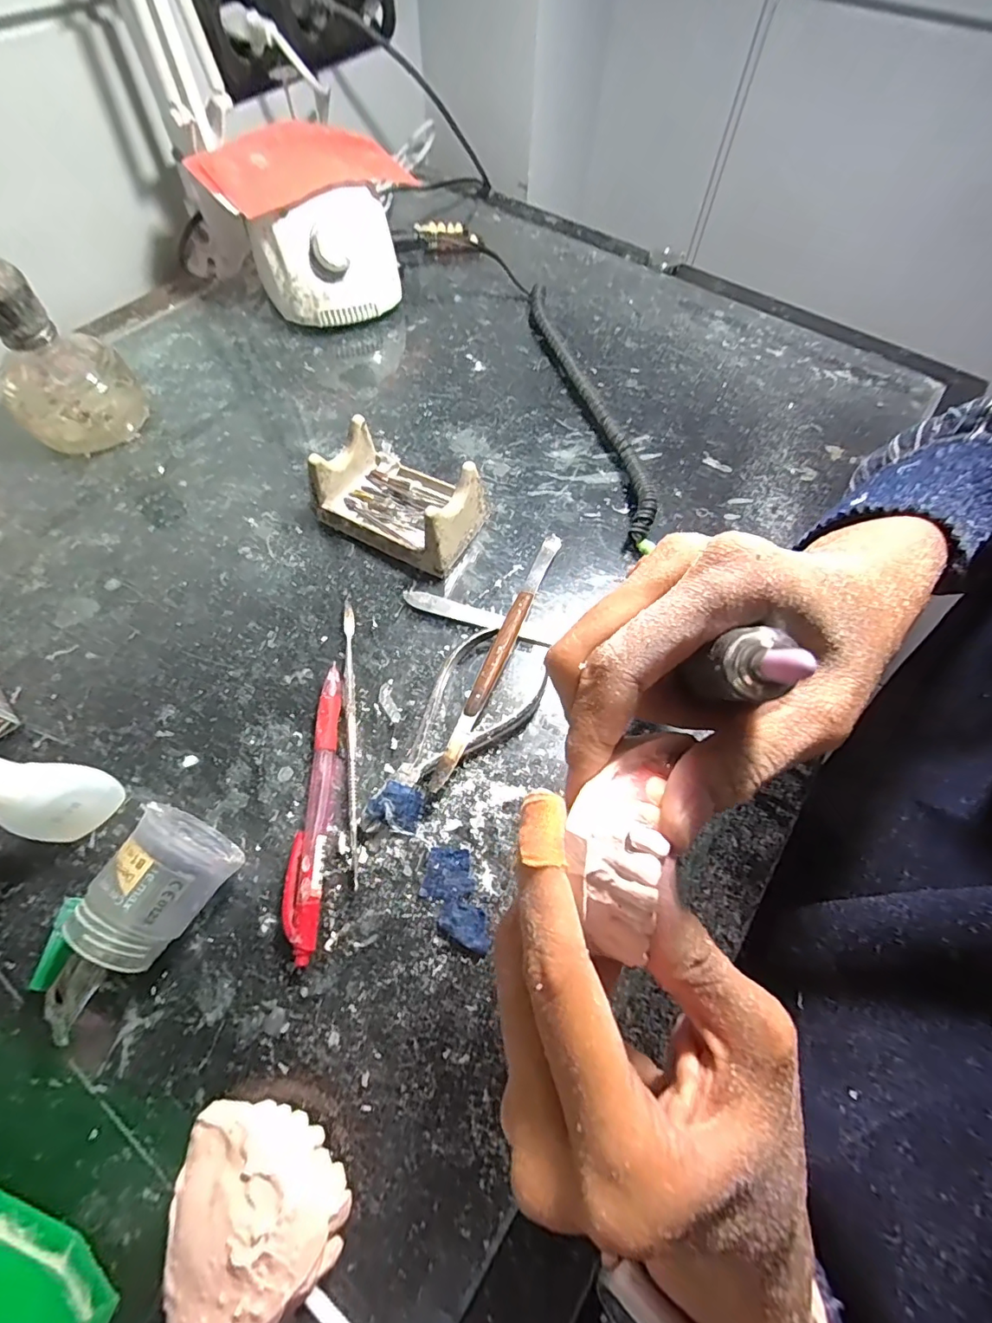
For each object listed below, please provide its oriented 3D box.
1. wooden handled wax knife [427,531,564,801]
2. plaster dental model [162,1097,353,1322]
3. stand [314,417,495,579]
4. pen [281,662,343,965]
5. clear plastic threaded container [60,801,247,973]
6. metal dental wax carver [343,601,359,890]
[{"bbox_3d":[0.004,-0.008,0.284,0.011,0.014,0.172,21,64,9],"label":"wooden handled wax knife"},{"bbox_3d":[-0.083,0.191,0.171,0.059,0.027,0.058,1,63,-1],"label":"plaster dental model"},{"bbox_3d":[-0.059,-0.103,0.315,0.093,0.043,0.060,27,65,11],"label":"stand"},{"bbox_3d":[-0.087,0.066,0.245,0.018,0.011,0.132,0,63,-2],"label":"pen"},{"bbox_3d":[-0.139,0.094,0.210,0.042,0.044,0.052,30,66,13],"label":"clear plastic threaded container"},{"bbox_3d":[-0.076,0.034,0.265,0.007,0.004,0.151,-6,63,-5],"label":"metal dental wax carver"}]

